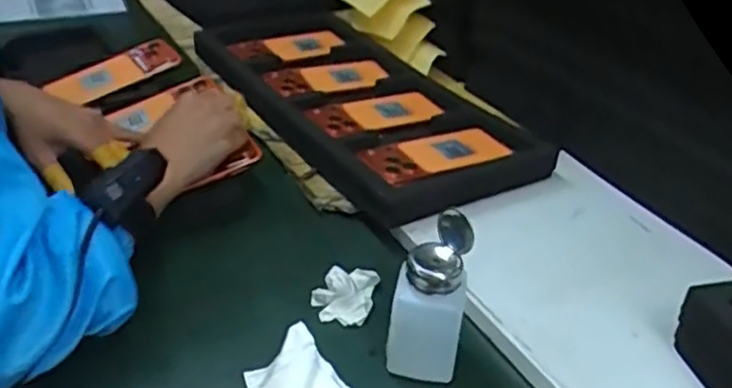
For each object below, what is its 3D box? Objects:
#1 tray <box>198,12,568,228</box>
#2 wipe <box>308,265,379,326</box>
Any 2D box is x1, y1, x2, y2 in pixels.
[{"bbox_3d":[-0.013,-0.125,0.850,0.242,0.055,0.469,-21,43,-28],"label":"tray"},{"bbox_3d":[-0.019,0.078,0.597,0.053,0.033,0.063,9,34,6],"label":"wipe"}]

